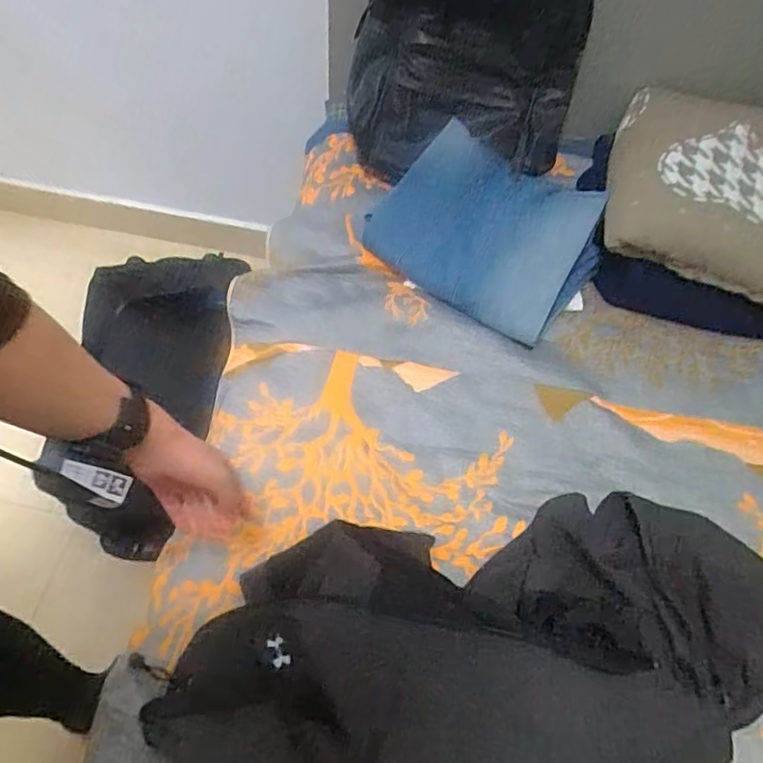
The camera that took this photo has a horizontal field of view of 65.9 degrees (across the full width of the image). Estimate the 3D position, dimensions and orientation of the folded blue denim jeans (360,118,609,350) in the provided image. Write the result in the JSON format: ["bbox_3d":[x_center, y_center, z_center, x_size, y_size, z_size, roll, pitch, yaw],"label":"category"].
[{"bbox_3d":[0.169,-0.245,0.949,0.347,0.038,0.275,32,87,10],"label":"folded blue denim jeans"}]

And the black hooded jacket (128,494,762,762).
[{"bbox_3d":[0.089,0.328,0.602,0.710,0.101,0.377,-4,60,-6],"label":"black hooded jacket"}]

